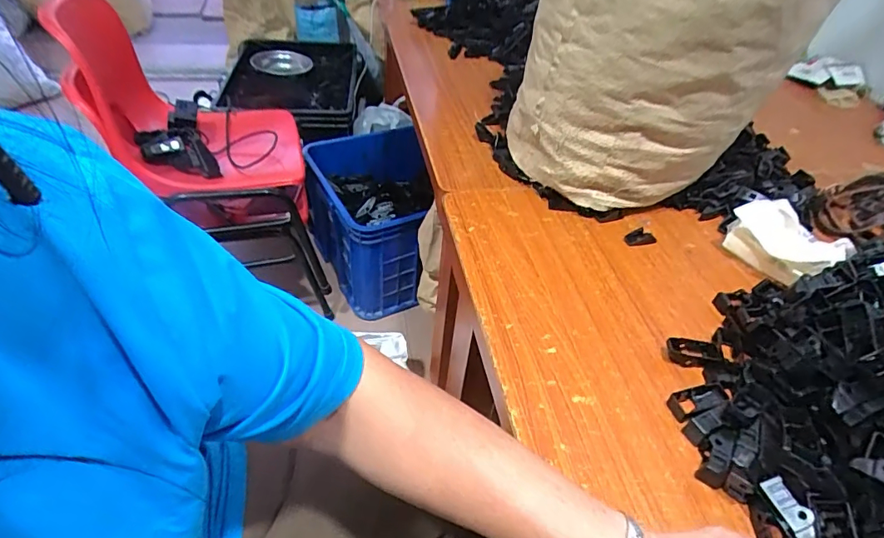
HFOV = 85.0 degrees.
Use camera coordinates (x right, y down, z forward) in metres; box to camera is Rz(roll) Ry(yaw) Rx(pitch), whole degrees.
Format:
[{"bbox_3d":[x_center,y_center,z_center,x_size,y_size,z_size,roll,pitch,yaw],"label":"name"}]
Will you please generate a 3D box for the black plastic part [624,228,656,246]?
[{"bbox_3d":[0.253,-0.040,0.614,0.043,0.010,0.021,-8,45,-14],"label":"black plastic part"}]

